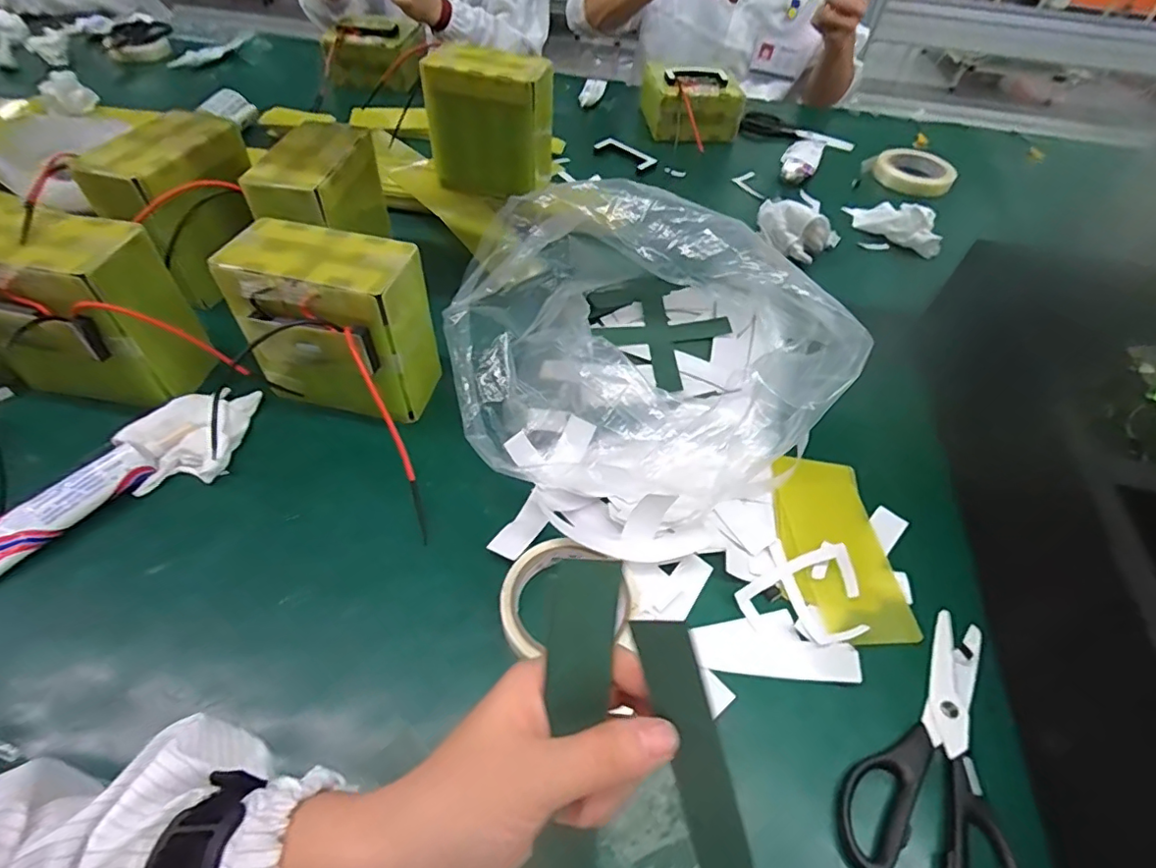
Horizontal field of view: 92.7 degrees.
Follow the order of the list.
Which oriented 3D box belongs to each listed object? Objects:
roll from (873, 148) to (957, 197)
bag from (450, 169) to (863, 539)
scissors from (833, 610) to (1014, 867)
[{"bbox_3d":[0.529,-0.412,0.870,0.107,0.032,0.107,2,50,-3],"label":"roll"},{"bbox_3d":[0.057,-0.093,0.463,0.311,0.193,0.293,-12,52,-14],"label":"bag"},{"bbox_3d":[0.240,0.203,0.348,0.089,0.010,0.186,36,57,23],"label":"scissors"}]

